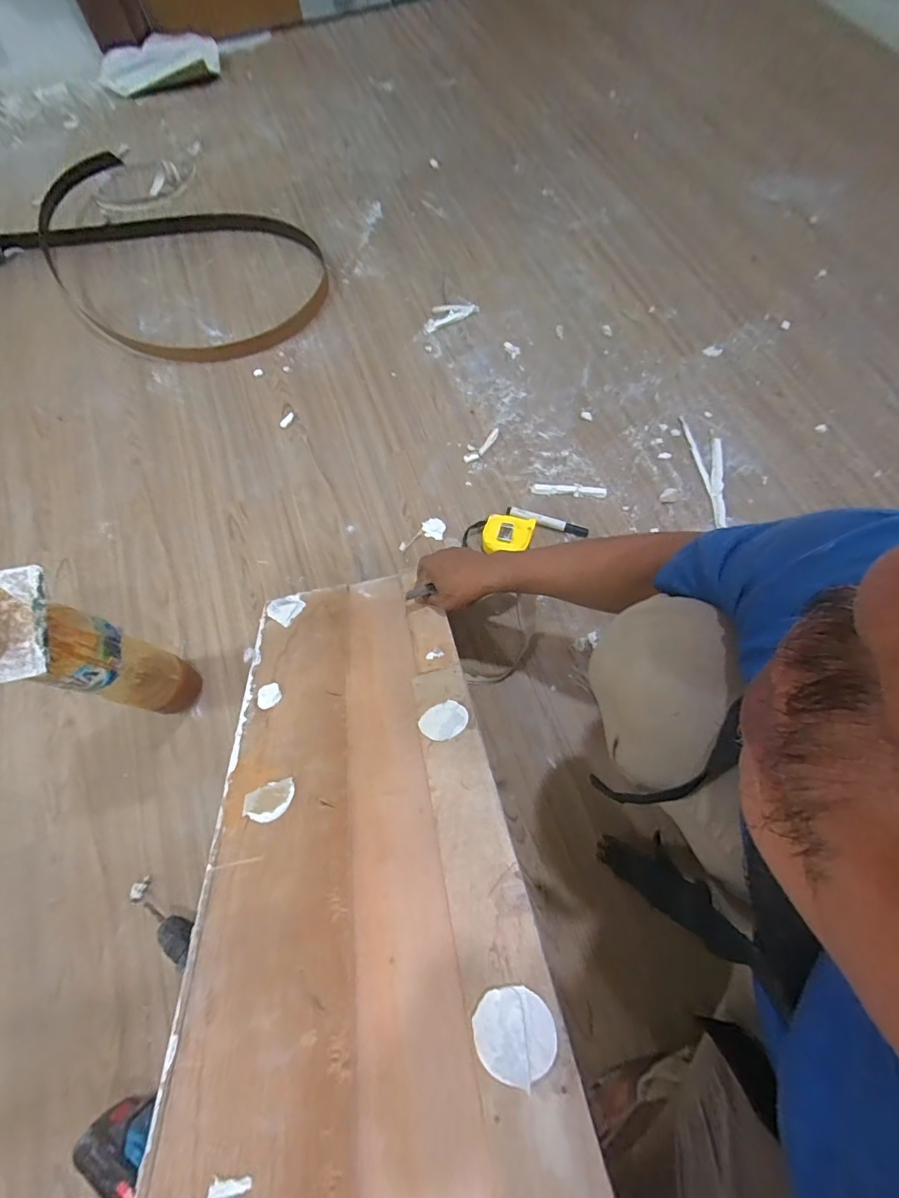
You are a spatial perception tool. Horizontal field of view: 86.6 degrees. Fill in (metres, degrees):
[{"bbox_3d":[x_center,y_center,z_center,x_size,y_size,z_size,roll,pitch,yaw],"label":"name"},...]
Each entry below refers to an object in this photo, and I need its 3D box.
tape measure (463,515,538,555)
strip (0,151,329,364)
[{"bbox_3d":[0.083,-0.112,0.801,0.112,0.041,0.074,12,69,5],"label":"tape measure"},{"bbox_3d":[-0.695,-0.803,1.087,0.915,0.049,0.474,29,71,12],"label":"strip"}]

